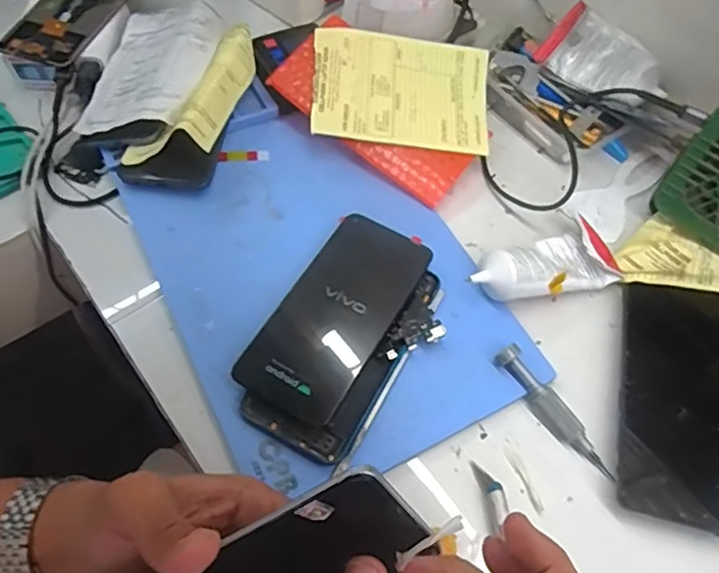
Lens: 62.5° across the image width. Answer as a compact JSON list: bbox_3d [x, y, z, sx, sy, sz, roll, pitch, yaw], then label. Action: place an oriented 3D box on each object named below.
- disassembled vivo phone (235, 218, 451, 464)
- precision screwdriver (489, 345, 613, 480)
[{"bbox_3d":[-0.008,0.029,0.413,0.097,0.022,0.172,26,62,12],"label":"disassembled vivo phone"},{"bbox_3d":[0.131,0.083,0.398,0.014,0.021,0.101,-32,66,-19],"label":"precision screwdriver"}]

